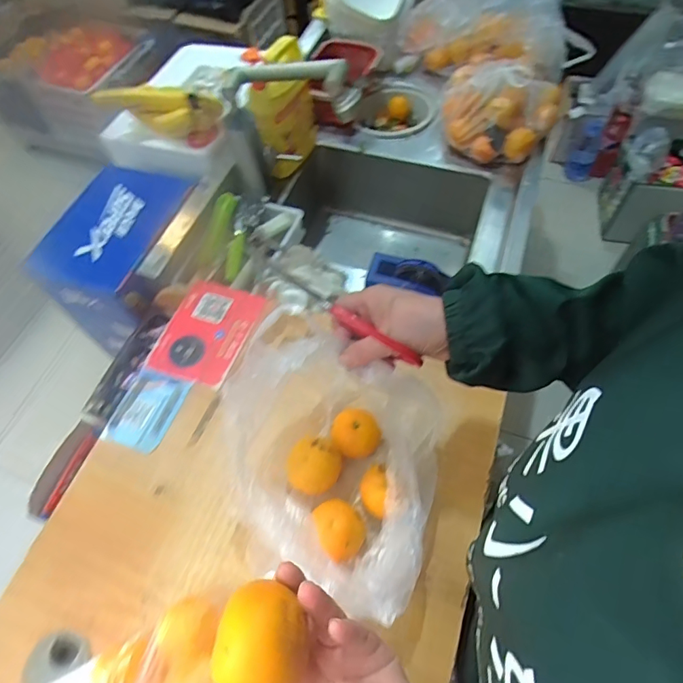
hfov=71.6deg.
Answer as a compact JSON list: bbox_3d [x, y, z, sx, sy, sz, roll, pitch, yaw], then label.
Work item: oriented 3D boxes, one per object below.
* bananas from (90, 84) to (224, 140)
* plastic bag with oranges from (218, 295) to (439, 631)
[{"bbox_3d":[-0.323,-0.419,0.871,0.237,0.097,0.049,9,60,9],"label":"bananas"},{"bbox_3d":[-0.007,0.122,0.476,0.196,0.204,0.217,11,61,10],"label":"plastic bag with oranges"}]

